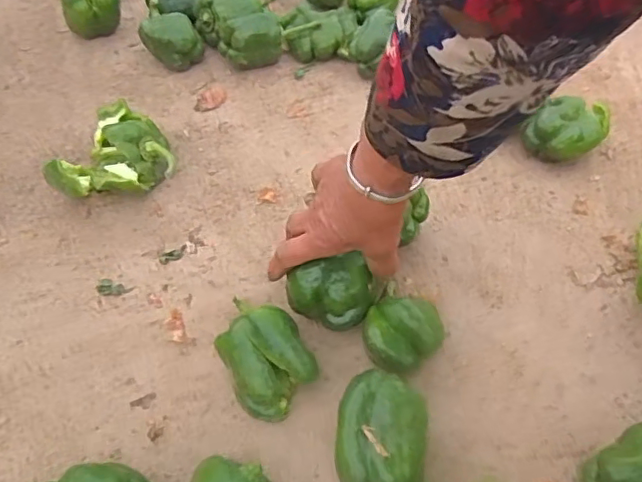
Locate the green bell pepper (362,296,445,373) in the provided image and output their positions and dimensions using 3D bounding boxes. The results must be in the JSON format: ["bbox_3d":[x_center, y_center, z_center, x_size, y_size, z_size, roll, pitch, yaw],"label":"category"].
[{"bbox_3d":[0.067,0.081,0.466,0.063,0.049,0.048,-1,52,-3],"label":"green bell pepper"}]

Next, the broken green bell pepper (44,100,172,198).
[{"bbox_3d":[-0.220,-0.085,0.597,0.119,0.056,0.105,-21,55,-17],"label":"broken green bell pepper"}]

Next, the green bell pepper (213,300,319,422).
[{"bbox_3d":[-0.049,0.087,0.460,0.061,0.049,0.098,-23,56,-19],"label":"green bell pepper"}]

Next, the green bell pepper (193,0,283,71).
[{"bbox_3d":[-0.100,-0.269,0.728,0.082,0.065,0.128,-25,57,-20],"label":"green bell pepper"}]

